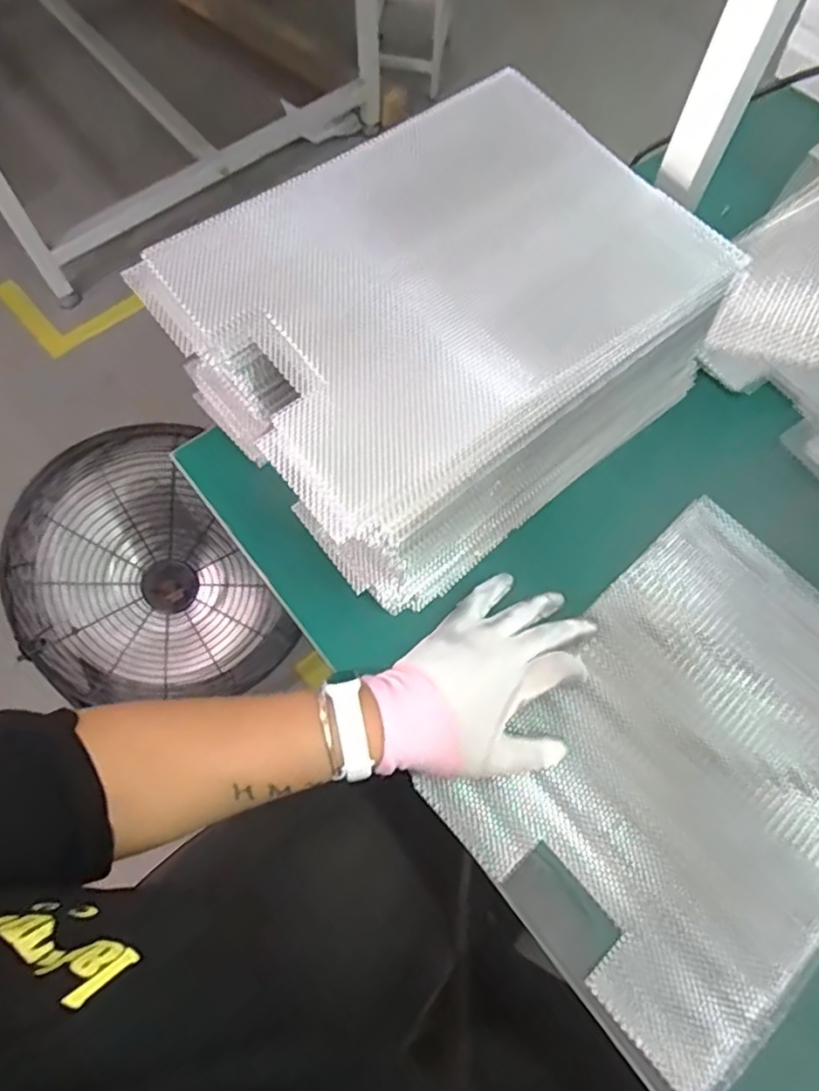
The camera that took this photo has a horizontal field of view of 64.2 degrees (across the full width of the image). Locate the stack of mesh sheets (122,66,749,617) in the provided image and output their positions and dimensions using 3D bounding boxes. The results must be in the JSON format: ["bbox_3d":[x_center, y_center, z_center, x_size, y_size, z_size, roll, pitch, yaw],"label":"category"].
[{"bbox_3d":[0.028,-0.161,0.499,0.343,0.160,0.268,-37,73,-15],"label":"stack of mesh sheets"}]

